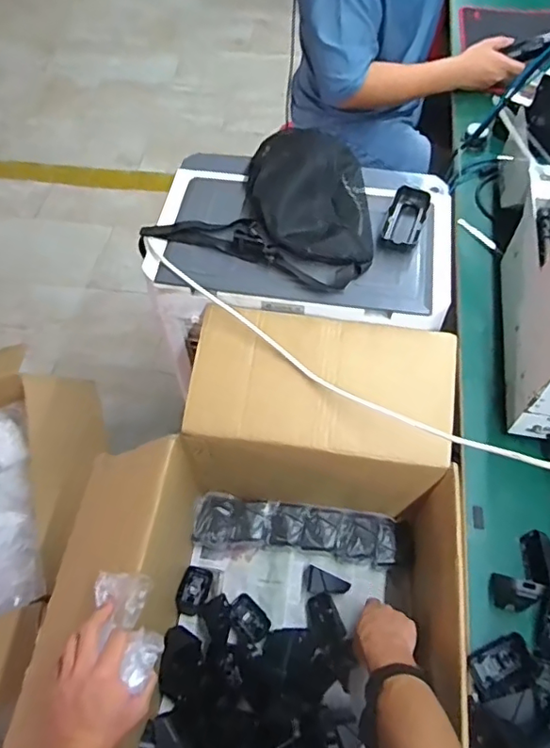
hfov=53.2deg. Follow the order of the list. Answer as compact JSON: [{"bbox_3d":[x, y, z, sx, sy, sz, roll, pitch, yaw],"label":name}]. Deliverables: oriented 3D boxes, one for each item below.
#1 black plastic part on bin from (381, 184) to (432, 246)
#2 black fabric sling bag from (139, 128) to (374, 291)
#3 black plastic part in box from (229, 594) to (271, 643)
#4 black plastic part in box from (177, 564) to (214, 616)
[{"bbox_3d":[0.197,-0.237,0.816,0.054,0.022,0.121,19,62,11],"label":"black plastic part on bin"},{"bbox_3d":[-0.008,-0.281,0.837,0.339,0.069,0.279,13,61,8],"label":"black fabric sling bag"},{"bbox_3d":[-0.039,0.381,0.861,0.069,0.022,0.043,39,67,20],"label":"black plastic part in box"},{"bbox_3d":[-0.129,0.347,0.879,0.046,0.024,0.071,19,43,2],"label":"black plastic part in box"}]

